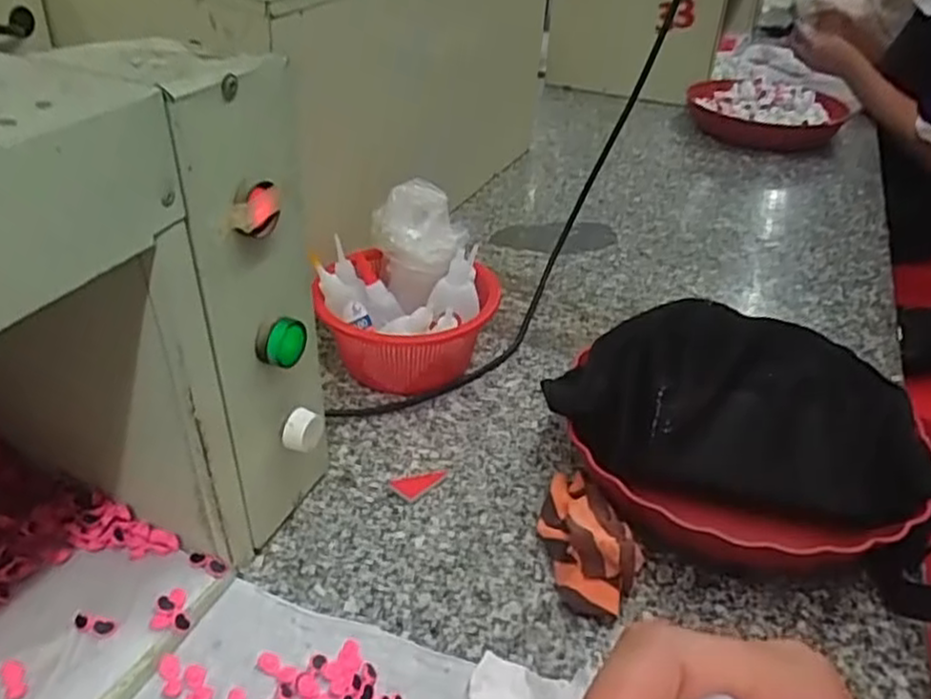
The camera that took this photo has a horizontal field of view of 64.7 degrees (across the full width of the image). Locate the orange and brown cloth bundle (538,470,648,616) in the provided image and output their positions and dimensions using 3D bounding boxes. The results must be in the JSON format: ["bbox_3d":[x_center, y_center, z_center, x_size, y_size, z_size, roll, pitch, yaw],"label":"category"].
[{"bbox_3d":[0.075,0.113,0.471,0.049,0.039,0.115,-4,36,-11],"label":"orange and brown cloth bundle"}]

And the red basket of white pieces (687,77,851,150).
[{"bbox_3d":[0.481,-0.378,1.183,0.226,0.062,0.259,19,38,21],"label":"red basket of white pieces"}]

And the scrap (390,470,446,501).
[{"bbox_3d":[-0.033,0.091,0.522,0.023,0.004,0.038,29,42,31],"label":"scrap"}]

